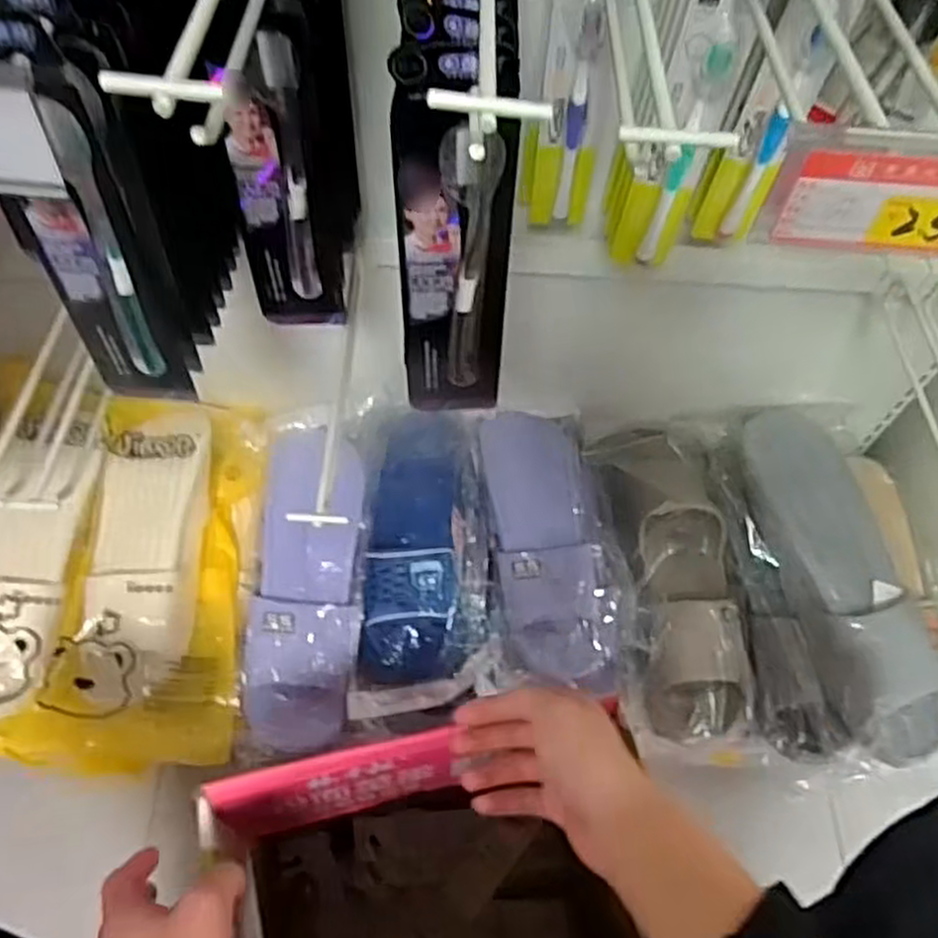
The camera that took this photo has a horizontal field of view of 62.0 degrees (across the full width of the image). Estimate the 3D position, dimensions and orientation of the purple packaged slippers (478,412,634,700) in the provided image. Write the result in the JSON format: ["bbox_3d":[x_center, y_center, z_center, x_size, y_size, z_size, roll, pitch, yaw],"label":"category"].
[{"bbox_3d":[0.094,0.079,0.876,0.140,0.064,0.315,-6,60,-7],"label":"purple packaged slippers"}]

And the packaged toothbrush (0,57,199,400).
[{"bbox_3d":[-0.197,-0.111,0.409,0.061,0.201,0.027,13,60,4],"label":"packaged toothbrush"}]

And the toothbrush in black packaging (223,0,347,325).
[{"bbox_3d":[-0.109,-0.162,0.463,0.054,0.208,0.027,-17,62,-13],"label":"toothbrush in black packaging"}]

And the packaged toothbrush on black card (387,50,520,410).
[{"bbox_3d":[-0.006,-0.106,0.406,0.059,0.211,0.027,-3,60,-6],"label":"packaged toothbrush on black card"}]

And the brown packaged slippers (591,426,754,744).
[{"bbox_3d":[0.234,0.111,0.874,0.126,0.075,0.359,-6,60,-7],"label":"brown packaged slippers"}]

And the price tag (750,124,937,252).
[{"bbox_3d":[0.145,-0.097,0.275,0.079,0.045,0.008,3,52,-2],"label":"price tag"}]

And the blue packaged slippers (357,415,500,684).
[{"bbox_3d":[-0.043,0.074,0.840,0.135,0.068,0.305,1,59,-3],"label":"blue packaged slippers"}]

